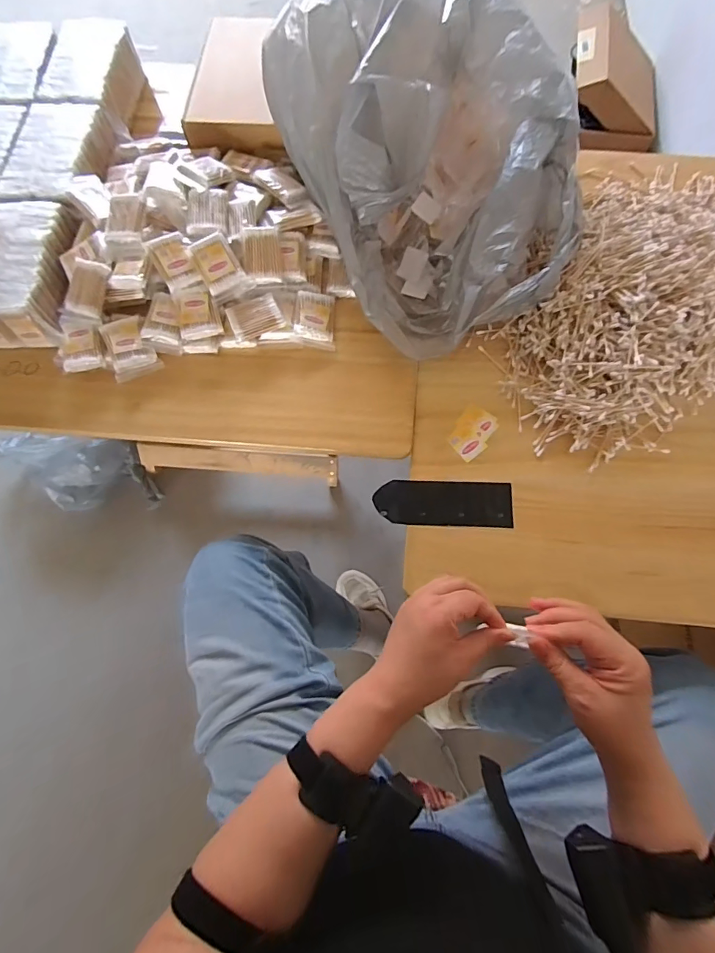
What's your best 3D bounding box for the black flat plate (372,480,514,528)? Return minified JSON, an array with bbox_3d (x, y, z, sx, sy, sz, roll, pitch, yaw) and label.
[{"bbox_3d":[0.114,0.036,0.575,0.175,0.007,0.061,2,72,2],"label":"black flat plate"}]

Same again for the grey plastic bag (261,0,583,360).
[{"bbox_3d":[0.108,-0.453,0.624,0.350,0.222,0.482,-23,73,-6],"label":"grey plastic bag"}]

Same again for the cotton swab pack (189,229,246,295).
[{"bbox_3d":[-0.198,-0.303,0.618,0.055,0.016,0.076,-28,96,-10],"label":"cotton swab pack"}]

